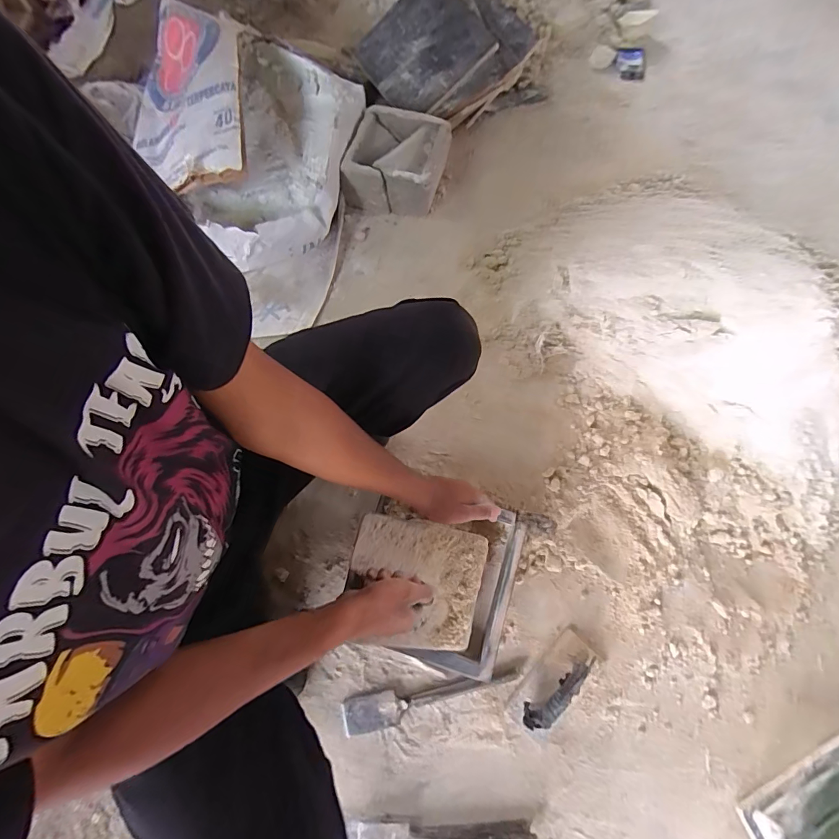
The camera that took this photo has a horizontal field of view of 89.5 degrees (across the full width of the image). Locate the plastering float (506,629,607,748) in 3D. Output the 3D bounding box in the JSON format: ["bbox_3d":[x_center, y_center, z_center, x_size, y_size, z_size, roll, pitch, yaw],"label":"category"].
[{"bbox_3d":[0.238,0.455,0.717,0.085,0.061,0.188,41,78,6],"label":"plastering float"}]

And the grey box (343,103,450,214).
[{"bbox_3d":[-0.047,-0.575,0.955,0.208,0.111,0.198,13,76,0],"label":"grey box"}]

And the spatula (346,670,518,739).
[{"bbox_3d":[0.022,0.480,0.731,0.309,0.013,0.058,-12,76,-5],"label":"spatula"}]

